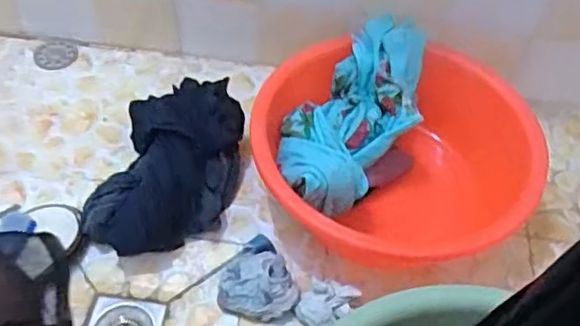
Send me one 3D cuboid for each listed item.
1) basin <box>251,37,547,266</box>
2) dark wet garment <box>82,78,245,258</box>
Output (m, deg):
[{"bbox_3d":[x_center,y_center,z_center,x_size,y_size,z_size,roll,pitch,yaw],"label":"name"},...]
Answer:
[{"bbox_3d":[0.147,-0.004,0.891,0.386,0.171,0.368,3,52,-3],"label":"basin"},{"bbox_3d":[-0.177,-0.002,0.900,0.181,0.102,0.293,13,52,7],"label":"dark wet garment"}]

